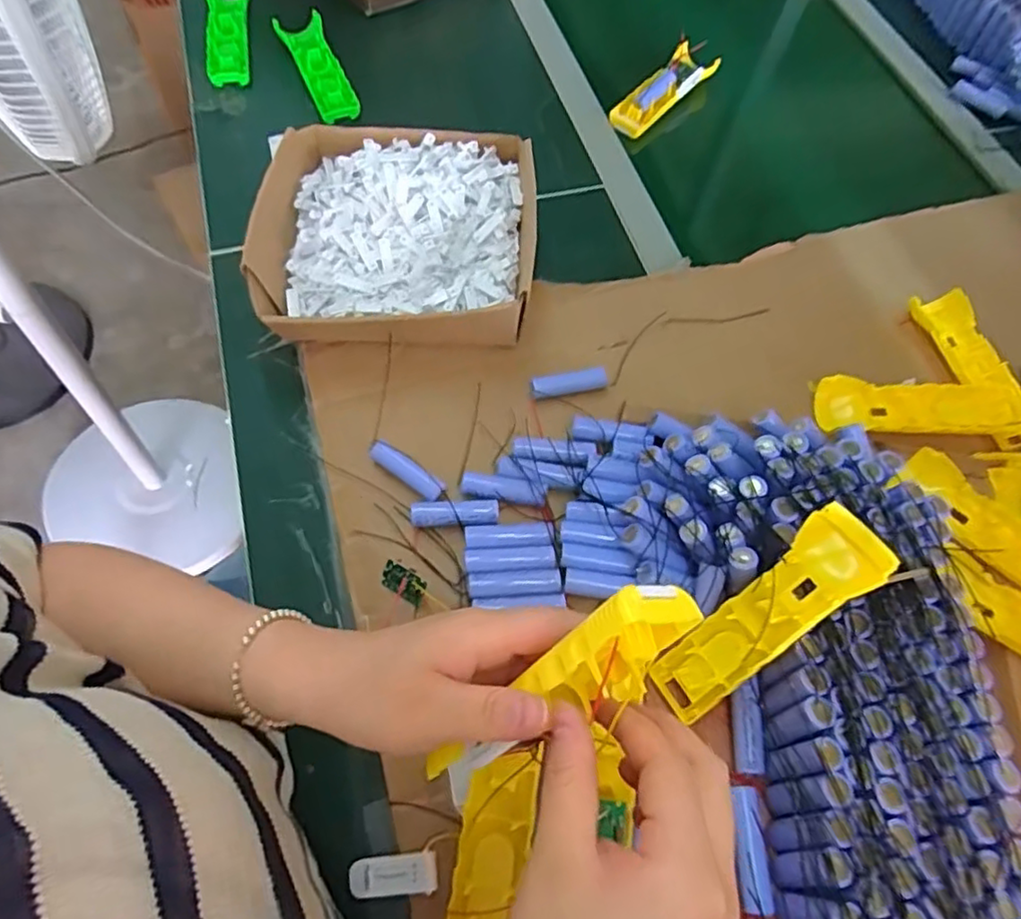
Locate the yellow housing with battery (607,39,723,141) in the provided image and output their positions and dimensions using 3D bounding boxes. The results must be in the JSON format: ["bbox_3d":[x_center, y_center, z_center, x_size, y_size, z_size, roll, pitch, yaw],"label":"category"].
[{"bbox_3d":[0.178,-0.430,0.752,0.047,0.028,0.156,42,70,14],"label":"yellow housing with battery"}]

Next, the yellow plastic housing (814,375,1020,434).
[{"bbox_3d":[0.358,-0.044,0.554,0.186,0.023,0.047,1,66,-3],"label":"yellow plastic housing"}]

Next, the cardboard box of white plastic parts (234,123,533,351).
[{"bbox_3d":[-0.099,-0.199,0.582,0.234,0.062,0.236,3,66,-2],"label":"cardboard box of white plastic parts"}]

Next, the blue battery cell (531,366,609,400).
[{"bbox_3d":[0.050,-0.064,0.547,0.064,0.018,0.017,-7,66,-7],"label":"blue battery cell"}]

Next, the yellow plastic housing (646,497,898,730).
[{"bbox_3d":[0.155,0.098,0.402,0.162,0.022,0.045,-47,72,19],"label":"yellow plastic housing"}]

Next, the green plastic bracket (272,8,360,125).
[{"bbox_3d":[-0.212,-0.434,0.716,0.049,0.020,0.161,-21,69,-12],"label":"green plastic bracket"}]

